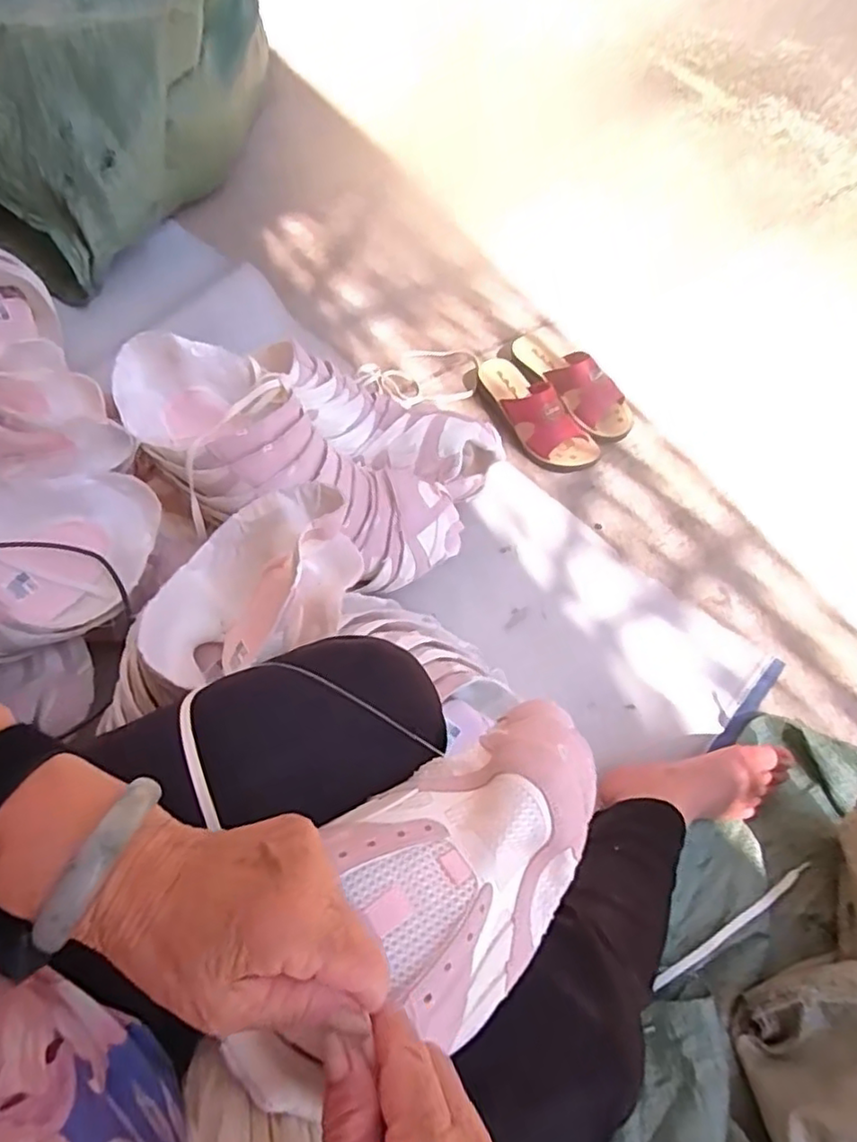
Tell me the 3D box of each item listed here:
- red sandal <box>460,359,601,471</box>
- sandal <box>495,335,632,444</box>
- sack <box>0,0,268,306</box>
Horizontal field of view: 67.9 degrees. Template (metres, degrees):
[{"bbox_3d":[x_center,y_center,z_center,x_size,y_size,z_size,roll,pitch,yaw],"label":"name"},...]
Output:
[{"bbox_3d":[0.149,-0.239,0.930,0.087,0.076,0.234,-34,69,-18],"label":"red sandal"},{"bbox_3d":[0.210,-0.294,0.965,0.081,0.073,0.243,-36,70,-19],"label":"sandal"},{"bbox_3d":[-0.561,-0.821,1.065,0.559,0.296,0.704,-10,63,-8],"label":"sack"}]

